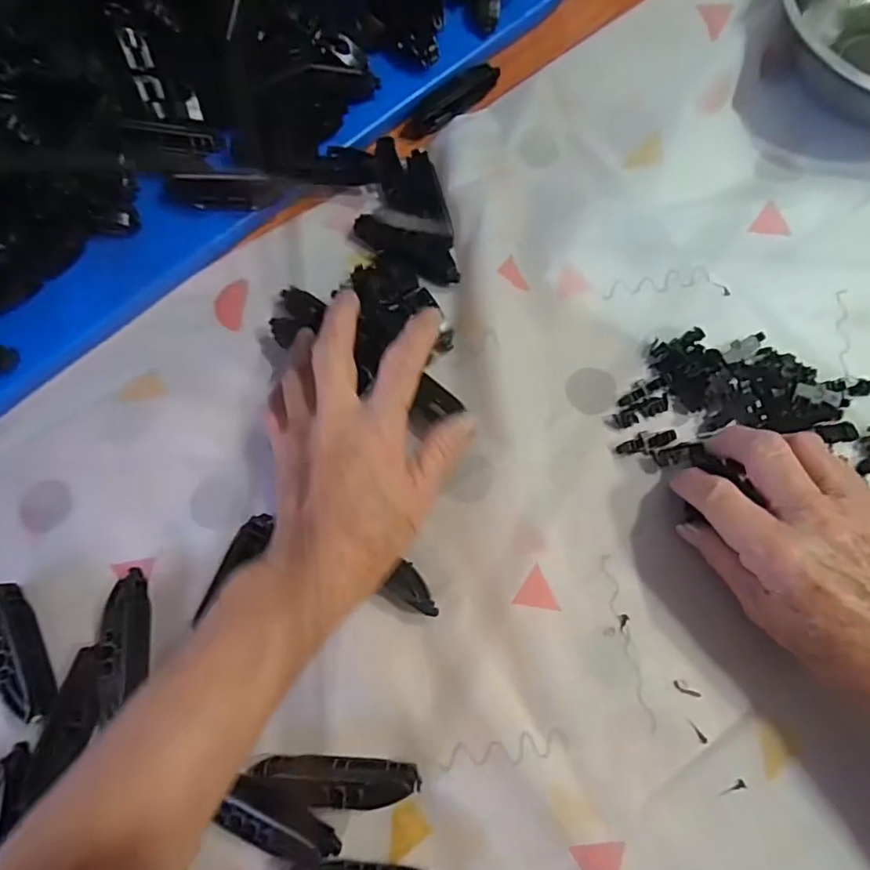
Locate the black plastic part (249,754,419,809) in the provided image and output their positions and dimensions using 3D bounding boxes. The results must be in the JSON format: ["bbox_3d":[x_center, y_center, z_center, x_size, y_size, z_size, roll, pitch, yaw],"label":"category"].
[{"bbox_3d":[-0.048,0.176,0.289,0.079,0.014,0.021,1,73,2],"label":"black plastic part"}]

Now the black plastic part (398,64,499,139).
[{"bbox_3d":[0.012,-0.250,0.423,0.086,0.019,0.018,-37,76,-9],"label":"black plastic part"}]

